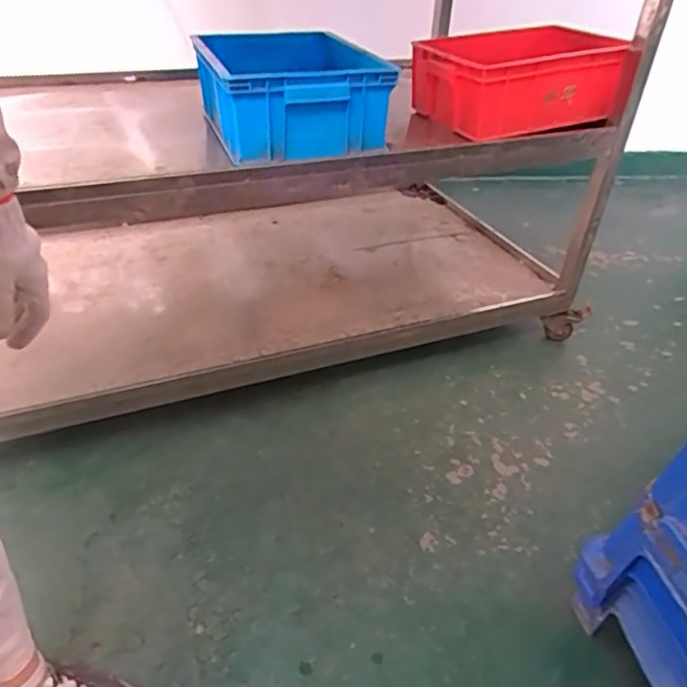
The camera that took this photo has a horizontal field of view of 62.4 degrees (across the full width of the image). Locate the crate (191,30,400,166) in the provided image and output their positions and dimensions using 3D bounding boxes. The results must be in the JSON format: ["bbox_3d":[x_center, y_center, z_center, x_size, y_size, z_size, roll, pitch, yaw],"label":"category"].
[{"bbox_3d":[-0.120,-0.486,1.106,0.308,0.145,0.358,-15,40,-21],"label":"crate"}]

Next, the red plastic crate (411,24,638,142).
[{"bbox_3d":[0.364,-0.573,1.238,0.360,0.177,0.313,-6,38,-11],"label":"red plastic crate"}]

